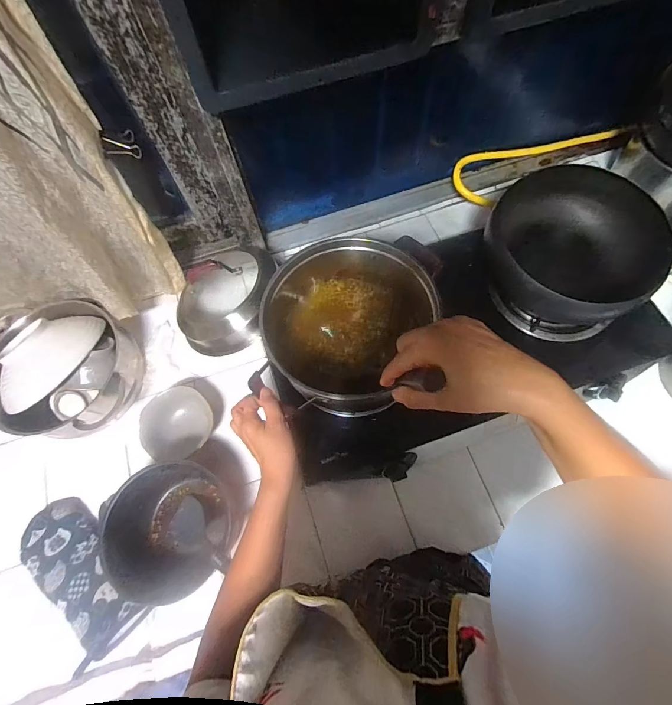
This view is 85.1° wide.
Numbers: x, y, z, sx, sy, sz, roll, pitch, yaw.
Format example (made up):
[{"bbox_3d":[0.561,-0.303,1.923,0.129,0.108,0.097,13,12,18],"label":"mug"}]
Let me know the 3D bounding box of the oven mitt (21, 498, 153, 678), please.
[{"bbox_3d":[-0.415,0.359,0.596,0.245,0.063,0.116,42,77,17],"label":"oven mitt"}]

